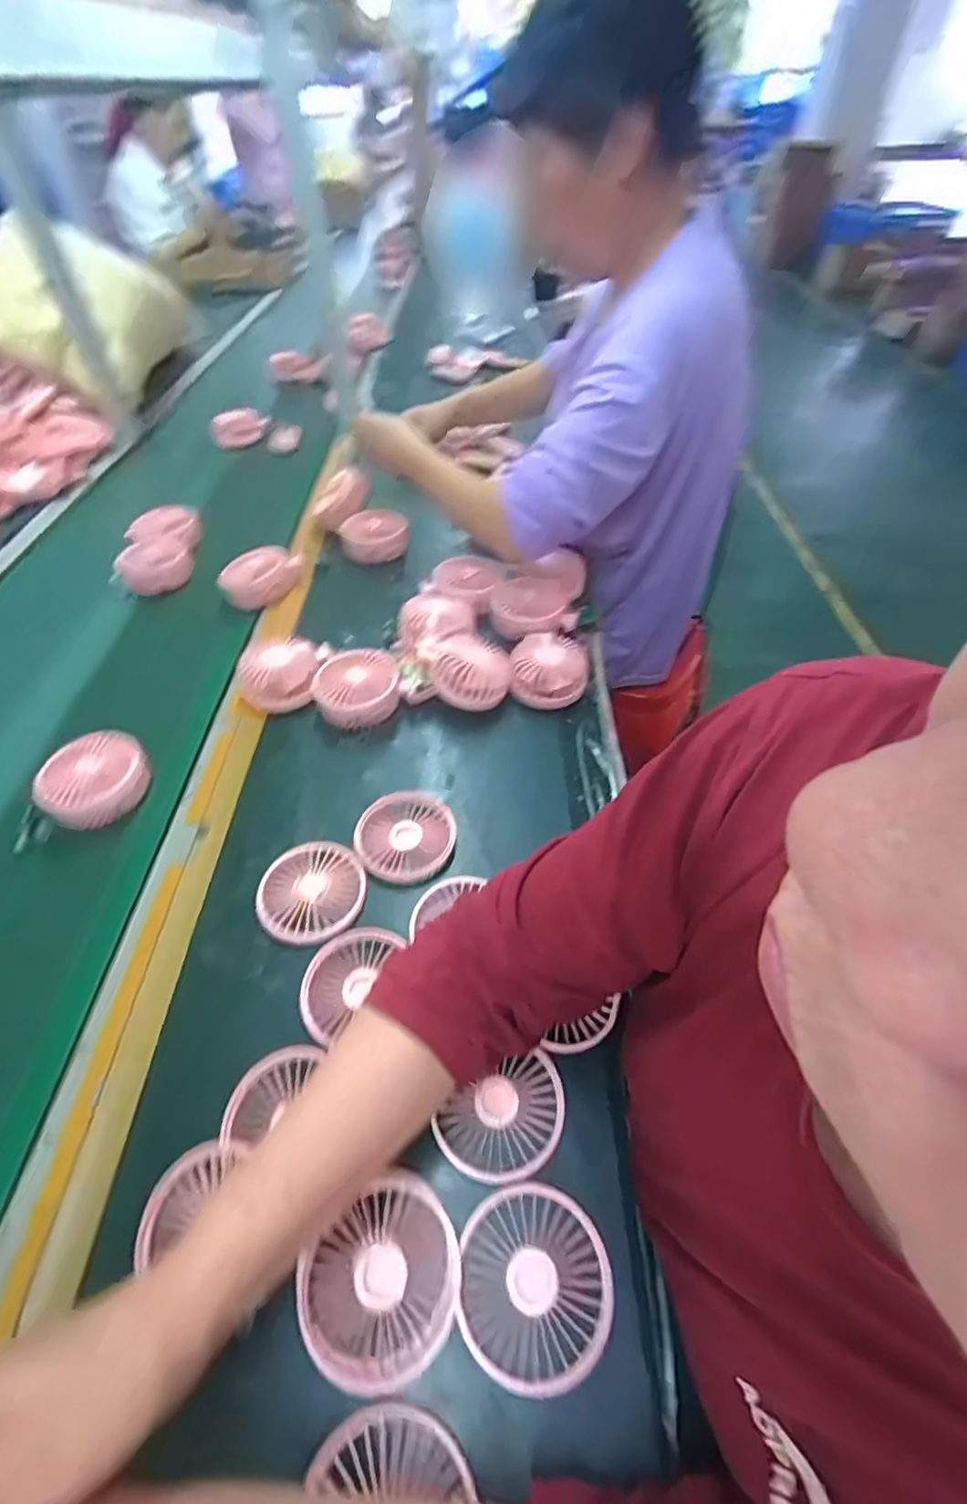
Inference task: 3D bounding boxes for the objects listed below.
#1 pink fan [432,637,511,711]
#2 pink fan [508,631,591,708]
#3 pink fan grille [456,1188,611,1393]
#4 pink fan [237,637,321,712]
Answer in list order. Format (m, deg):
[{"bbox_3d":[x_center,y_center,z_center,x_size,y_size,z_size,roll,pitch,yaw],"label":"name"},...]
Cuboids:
[{"bbox_3d":[-0.013,-0.084,0.657,0.082,0.054,0.080,0,48,2],"label":"pink fan"},{"bbox_3d":[0.073,-0.090,0.674,0.083,0.046,0.078,-1,48,1],"label":"pink fan"},{"bbox_3d":[0.030,0.305,0.349,0.086,0.008,0.086,-1,48,1],"label":"pink fan grille"},{"bbox_3d":[-0.219,-0.087,0.660,0.087,0.037,0.079,-15,49,-12],"label":"pink fan"}]

